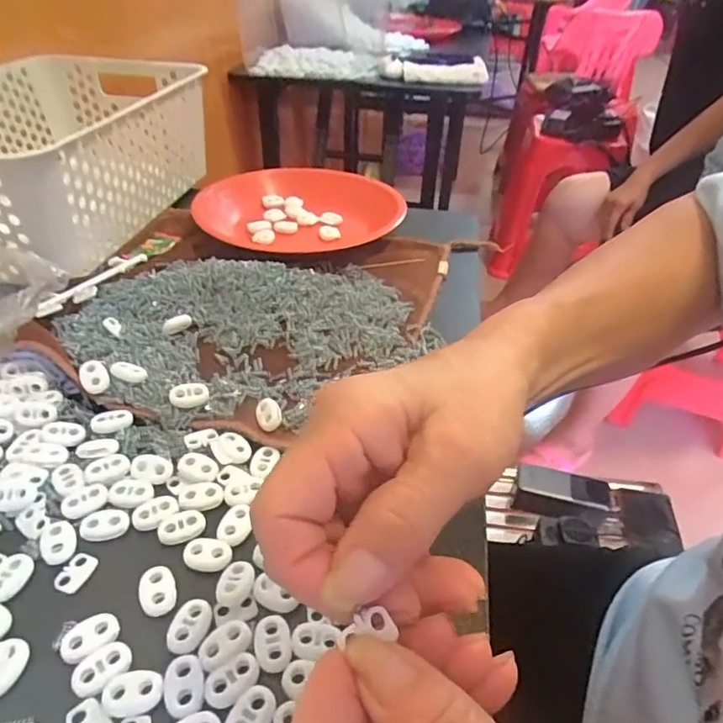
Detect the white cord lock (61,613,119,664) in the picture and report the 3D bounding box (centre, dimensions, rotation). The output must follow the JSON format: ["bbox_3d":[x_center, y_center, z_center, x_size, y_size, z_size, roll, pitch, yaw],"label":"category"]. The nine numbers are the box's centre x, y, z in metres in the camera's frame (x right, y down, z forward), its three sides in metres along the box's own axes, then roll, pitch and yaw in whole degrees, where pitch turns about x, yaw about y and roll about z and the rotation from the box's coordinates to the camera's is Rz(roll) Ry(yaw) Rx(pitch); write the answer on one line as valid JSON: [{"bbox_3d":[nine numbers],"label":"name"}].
[{"bbox_3d":[-0.114,0.115,0.227,0.023,0.004,0.016,-28,48,-34],"label":"white cord lock"}]

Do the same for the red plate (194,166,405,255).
[{"bbox_3d":[-0.059,-0.146,0.526,0.188,0.040,0.189,1,40,-1],"label":"red plate"}]

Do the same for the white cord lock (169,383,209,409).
[{"bbox_3d":[-0.104,0.021,0.327,0.022,0.012,0.013,-10,40,-16],"label":"white cord lock"}]

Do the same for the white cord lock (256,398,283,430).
[{"bbox_3d":[-0.055,0.031,0.322,0.014,0.004,0.022,-21,52,-5],"label":"white cord lock"}]

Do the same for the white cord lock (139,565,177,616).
[{"bbox_3d":[-0.092,0.103,0.244,0.016,0.004,0.022,-11,41,-17],"label":"white cord lock"}]

